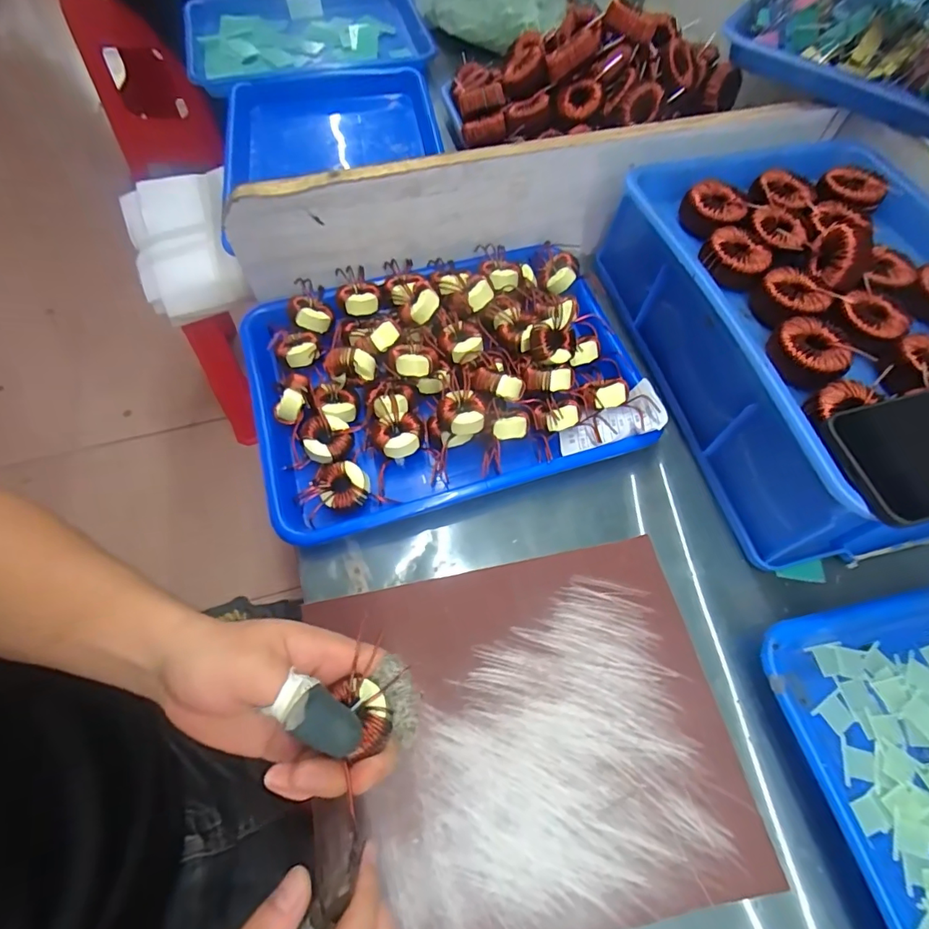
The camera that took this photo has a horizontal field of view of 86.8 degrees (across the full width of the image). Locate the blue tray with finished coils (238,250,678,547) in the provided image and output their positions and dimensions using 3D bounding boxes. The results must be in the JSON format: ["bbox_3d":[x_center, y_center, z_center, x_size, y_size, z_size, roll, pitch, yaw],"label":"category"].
[{"bbox_3d":[-0.021,-0.088,0.443,0.336,0.054,0.255,-15,65,-9],"label":"blue tray with finished coils"}]

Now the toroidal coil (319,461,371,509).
[{"bbox_3d":[-0.097,0.016,0.397,0.037,0.015,0.037,1,63,-1],"label":"toroidal coil"}]

